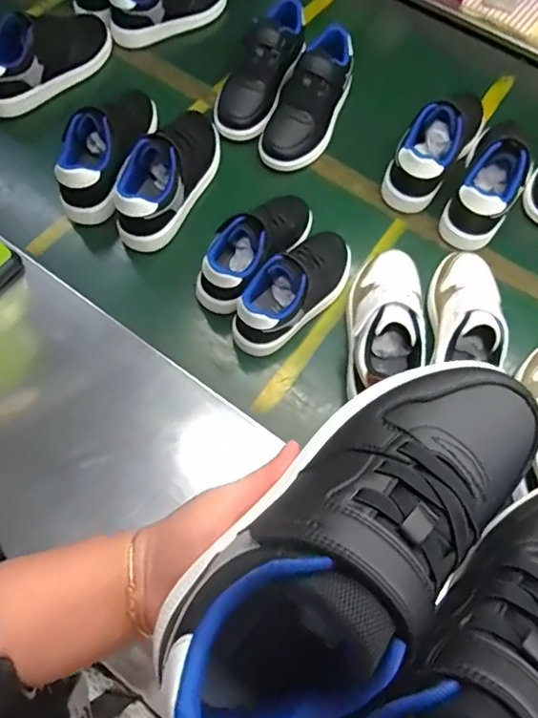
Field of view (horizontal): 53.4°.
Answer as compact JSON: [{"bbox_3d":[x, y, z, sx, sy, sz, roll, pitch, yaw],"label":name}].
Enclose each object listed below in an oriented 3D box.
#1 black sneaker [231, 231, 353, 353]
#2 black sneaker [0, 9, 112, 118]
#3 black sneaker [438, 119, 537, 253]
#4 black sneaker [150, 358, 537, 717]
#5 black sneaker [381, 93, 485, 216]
[{"bbox_3d":[0.032,-0.091,0.646,0.075,0.081,0.181,37,68,15],"label":"black sneaker"},{"bbox_3d":[-0.328,-0.451,0.782,0.084,0.093,0.222,37,68,15],"label":"black sneaker"},{"bbox_3d":[0.293,-0.246,0.718,0.079,0.102,0.187,24,65,10],"label":"black sneaker"},{"bbox_3d":[0.042,0.074,0.239,0.079,0.073,0.210,41,75,17],"label":"black sneaker"},{"bbox_3d":[0.242,-0.317,0.749,0.086,0.104,0.234,34,67,14],"label":"black sneaker"}]

